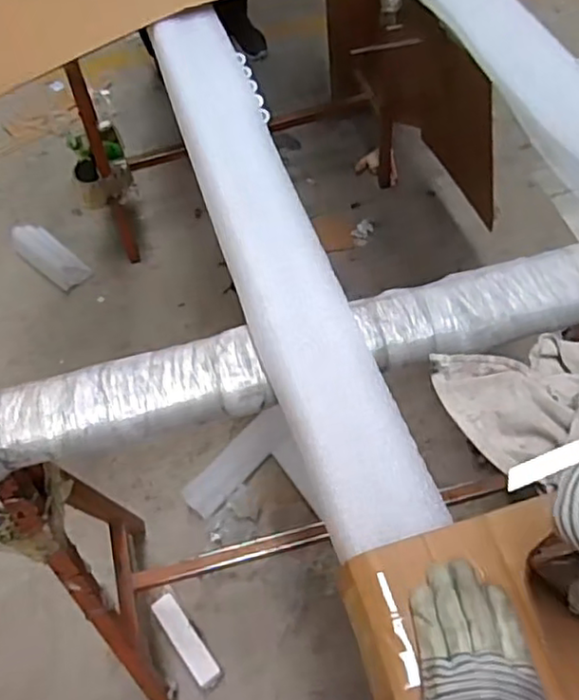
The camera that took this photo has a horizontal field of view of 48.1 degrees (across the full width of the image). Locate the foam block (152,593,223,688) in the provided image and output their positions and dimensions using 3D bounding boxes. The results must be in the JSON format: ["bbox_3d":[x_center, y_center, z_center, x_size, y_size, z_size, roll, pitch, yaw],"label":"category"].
[{"bbox_3d":[-0.209,0.584,1.305,0.050,0.034,0.192,-34,62,-18],"label":"foam block"}]

